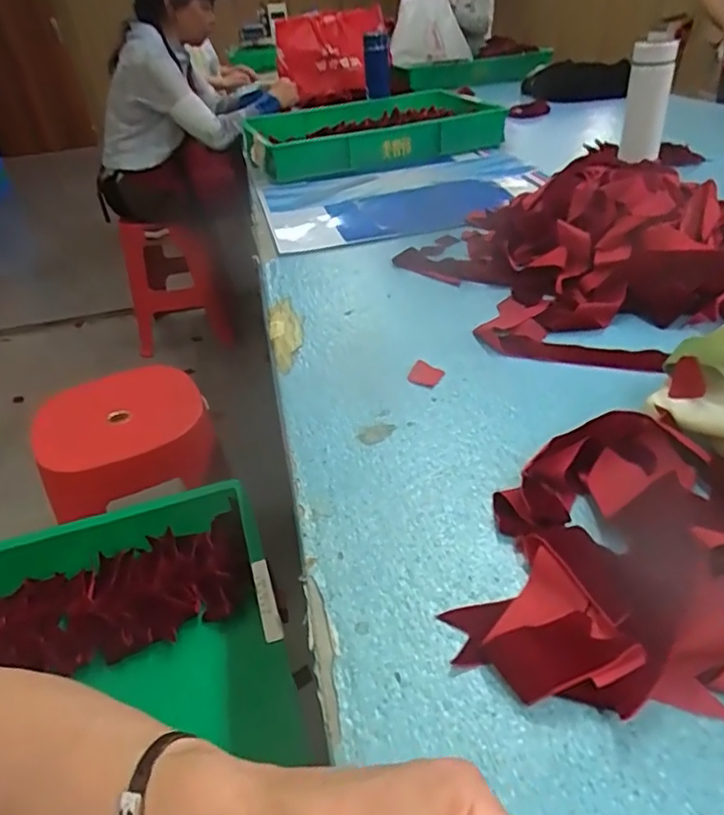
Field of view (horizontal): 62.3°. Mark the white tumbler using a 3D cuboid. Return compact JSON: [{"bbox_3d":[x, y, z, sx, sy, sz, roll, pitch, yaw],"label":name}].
[{"bbox_3d":[0.449,-0.483,0.948,0.064,0.168,0.054,12,38,24],"label":"white tumbler"}]

